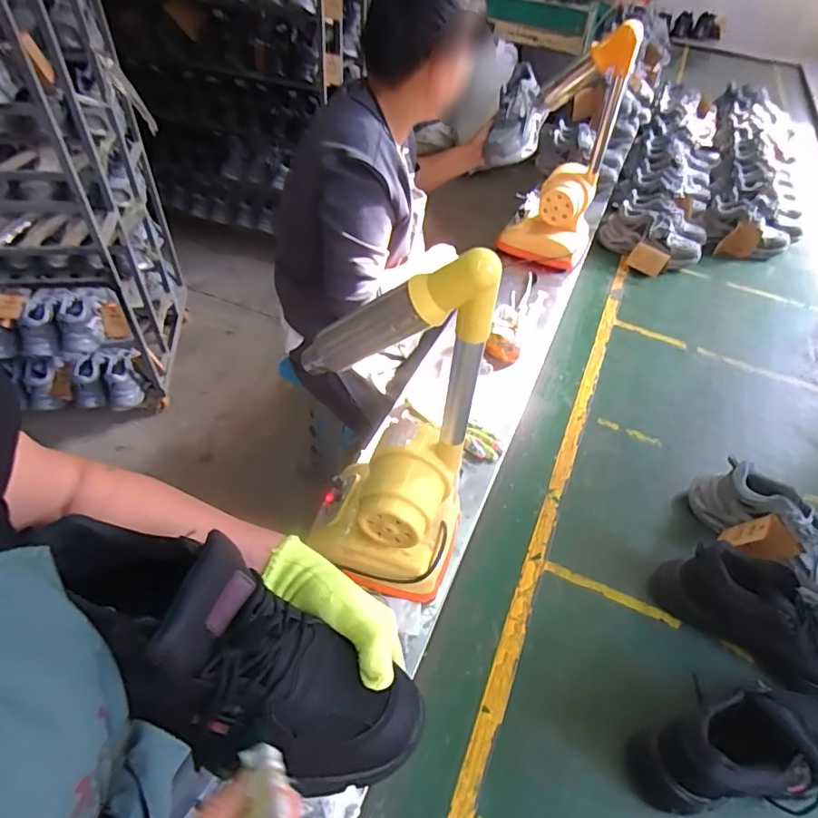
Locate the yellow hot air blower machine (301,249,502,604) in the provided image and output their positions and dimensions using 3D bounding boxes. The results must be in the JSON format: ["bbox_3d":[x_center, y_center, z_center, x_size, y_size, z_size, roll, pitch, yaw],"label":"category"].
[{"bbox_3d":[-0.032,0.039,0.647,0.237,0.469,0.169,21,49,13],"label":"yellow hot air blower machine"}]

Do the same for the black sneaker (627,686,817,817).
[{"bbox_3d":[0.442,0.426,0.647,0.292,0.151,0.125,-4,49,-9],"label":"black sneaker"}]

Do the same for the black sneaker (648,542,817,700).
[{"bbox_3d":[0.539,0.325,0.759,0.313,0.143,0.114,26,50,17],"label":"black sneaker"}]

